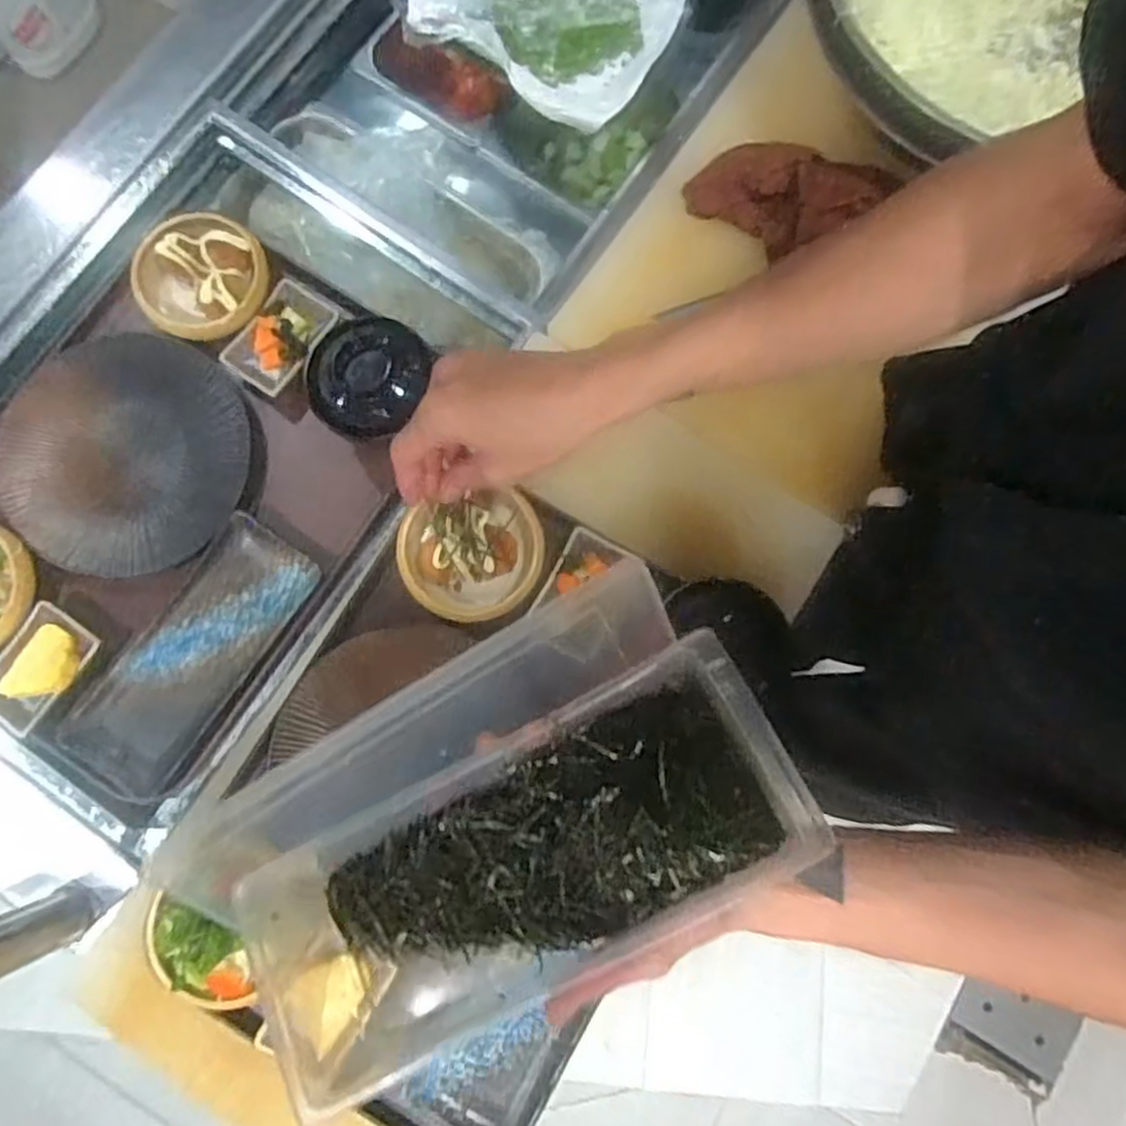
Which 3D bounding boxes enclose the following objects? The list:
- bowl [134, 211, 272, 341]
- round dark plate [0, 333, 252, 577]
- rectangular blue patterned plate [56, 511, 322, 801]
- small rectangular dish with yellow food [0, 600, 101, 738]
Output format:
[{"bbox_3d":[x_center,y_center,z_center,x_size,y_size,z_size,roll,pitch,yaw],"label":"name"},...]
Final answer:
[{"bbox_3d":[-0.295,-0.233,0.628,0.091,0.032,0.101,39,82,6],"label":"bowl"},{"bbox_3d":[-0.352,-0.088,0.617,0.182,0.028,0.190,0,80,-1],"label":"round dark plate"},{"bbox_3d":[-0.284,0.071,0.591,0.082,0.024,0.220,35,81,5],"label":"rectangular blue patterned plate"},{"bbox_3d":[-0.398,0.080,0.581,0.065,0.023,0.094,39,82,6],"label":"small rectangular dish with yellow food"}]

